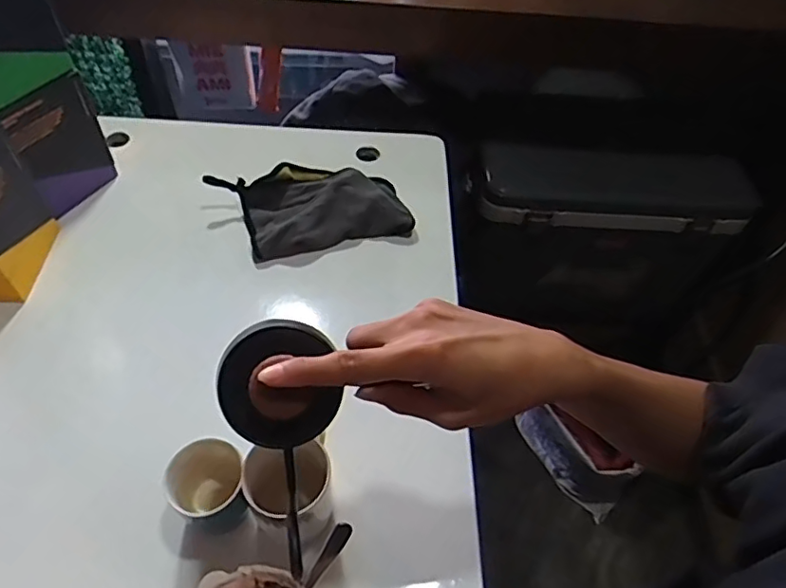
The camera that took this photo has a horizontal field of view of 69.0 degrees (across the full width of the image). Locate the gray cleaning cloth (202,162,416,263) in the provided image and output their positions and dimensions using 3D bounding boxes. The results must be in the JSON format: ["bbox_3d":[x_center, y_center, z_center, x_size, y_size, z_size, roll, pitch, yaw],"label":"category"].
[{"bbox_3d":[-0.104,-0.125,0.748,0.226,0.055,0.142,-12,55,-14],"label":"gray cleaning cloth"}]

